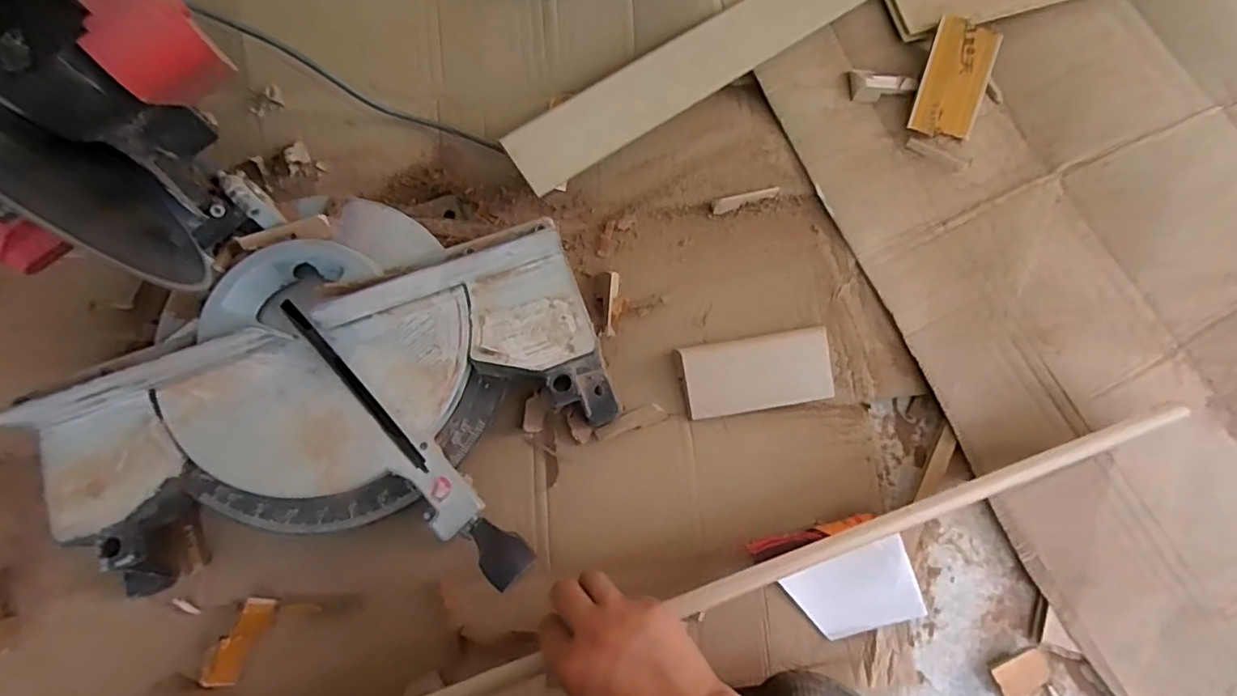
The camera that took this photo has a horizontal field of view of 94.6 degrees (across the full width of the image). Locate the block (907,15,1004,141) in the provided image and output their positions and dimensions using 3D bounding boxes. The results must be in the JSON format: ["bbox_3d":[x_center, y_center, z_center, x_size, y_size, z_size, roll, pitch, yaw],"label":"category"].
[{"bbox_3d":[0.341,-0.271,0.577,0.068,0.011,0.114,16,94,-9],"label":"block"}]

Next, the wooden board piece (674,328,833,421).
[{"bbox_3d":[0.132,0.023,0.538,0.140,0.022,0.068,-9,78,-2],"label":"wooden board piece"}]

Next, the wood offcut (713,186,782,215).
[{"bbox_3d":[0.129,-0.151,0.578,0.068,0.004,0.014,-15,84,1],"label":"wood offcut"}]

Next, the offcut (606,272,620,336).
[{"bbox_3d":[-0.006,-0.044,0.557,0.010,0.011,0.064,4,77,1],"label":"offcut"}]

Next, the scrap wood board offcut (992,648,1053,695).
[{"bbox_3d":[0.358,0.299,0.491,0.048,0.010,0.063,-27,79,-6],"label":"scrap wood board offcut"}]

